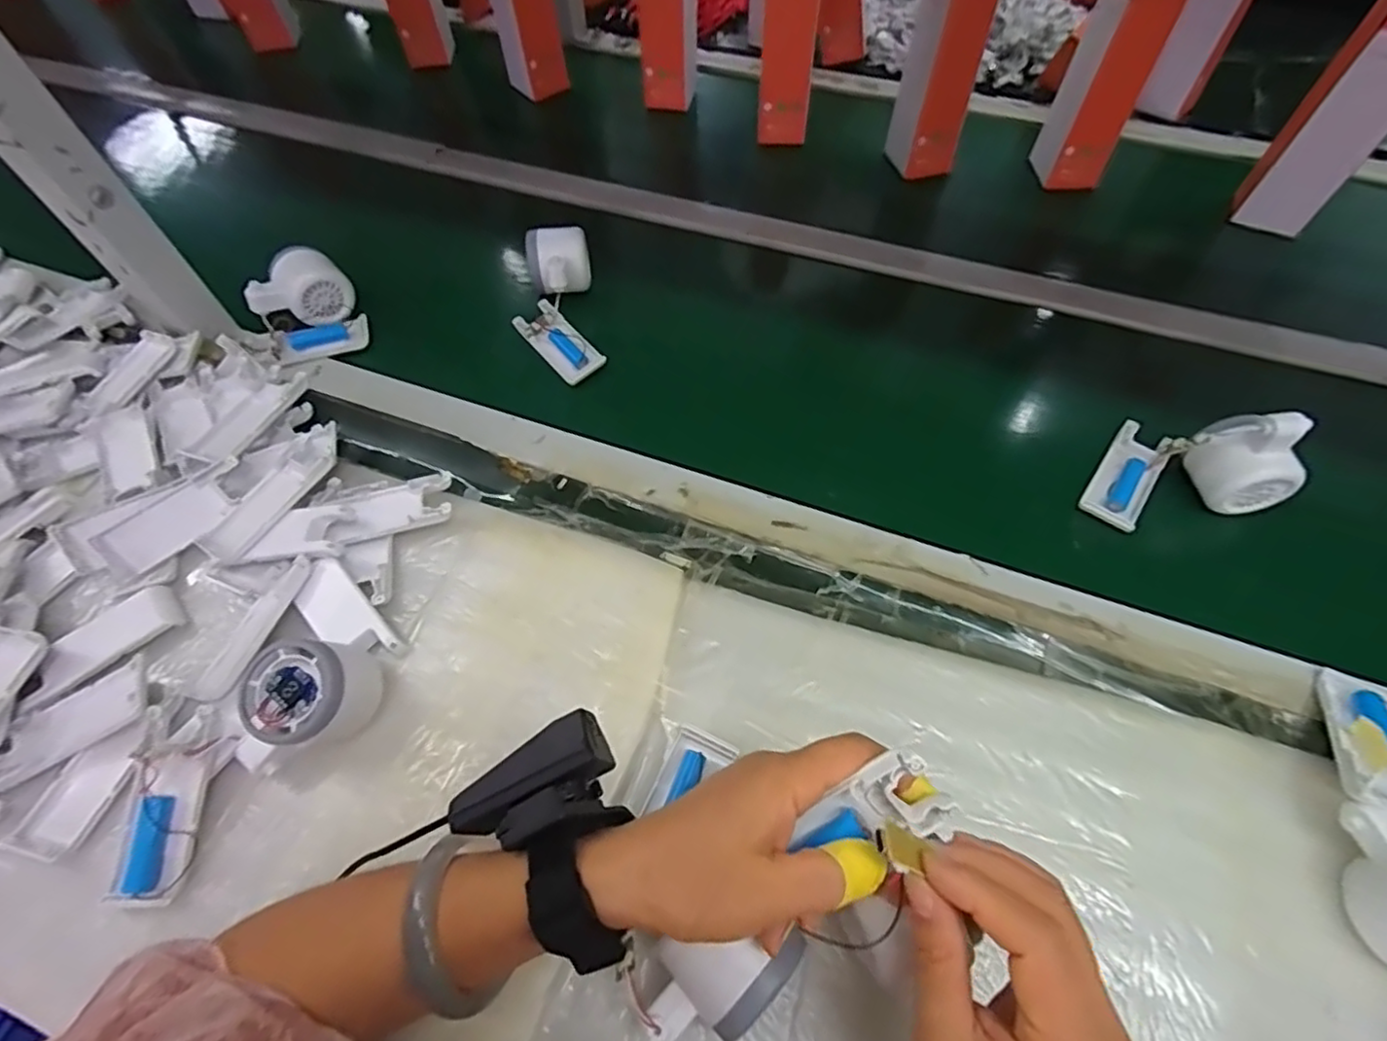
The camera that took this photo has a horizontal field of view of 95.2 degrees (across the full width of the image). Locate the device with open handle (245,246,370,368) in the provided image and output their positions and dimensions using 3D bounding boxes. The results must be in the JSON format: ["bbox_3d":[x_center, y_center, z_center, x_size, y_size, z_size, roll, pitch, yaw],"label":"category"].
[{"bbox_3d":[-0.353,-0.196,0.574,0.082,0.051,0.081,-27,62,-13],"label":"device with open handle"}]

